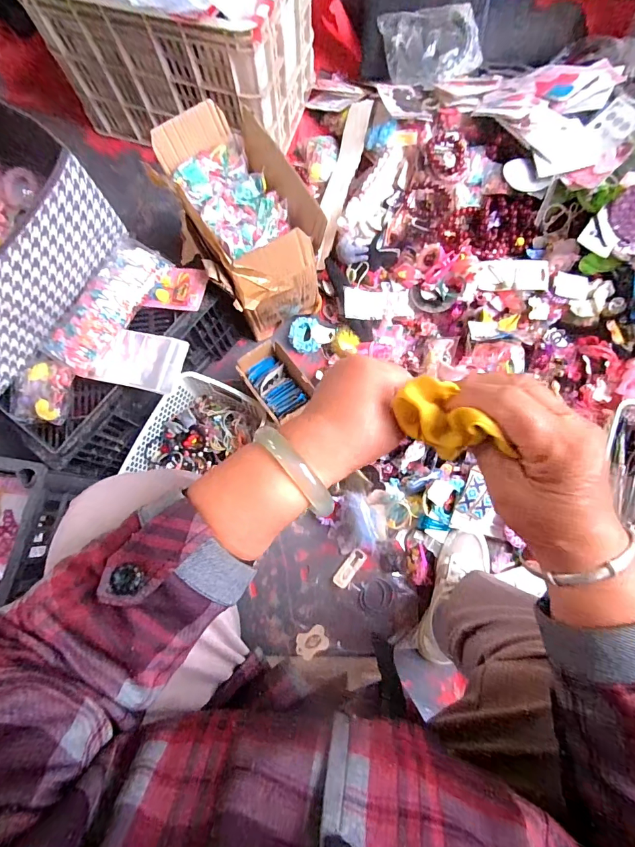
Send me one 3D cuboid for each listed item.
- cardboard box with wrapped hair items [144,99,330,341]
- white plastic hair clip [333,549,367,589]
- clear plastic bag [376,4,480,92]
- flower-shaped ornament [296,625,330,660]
[{"bbox_3d":[-0.148,-0.361,0.761,0.203,0.240,0.332,-33,78,-6],"label":"cardboard box with wrapped hair items"},{"bbox_3d":[0.060,0.270,0.743,0.029,0.004,0.076,39,80,9],"label":"white plastic hair clip"},{"bbox_3d":[0.248,-0.844,0.881,0.177,0.067,0.192,-16,77,-3],"label":"clear plastic bag"},{"bbox_3d":[-0.010,0.389,0.707,0.060,0.006,0.043,-35,46,7],"label":"flower-shaped ornament"}]

